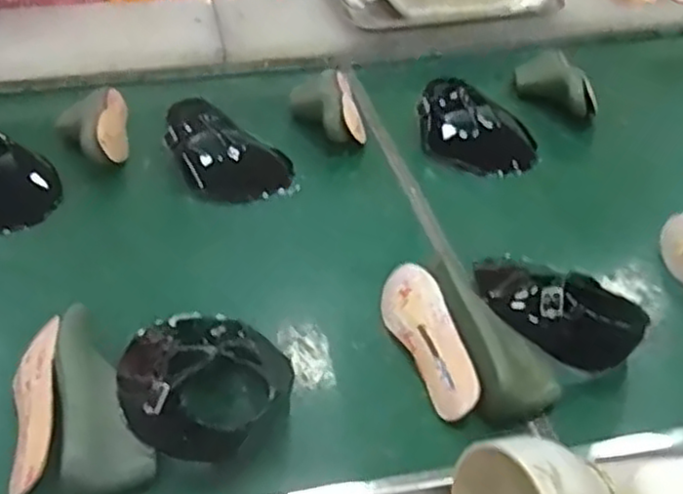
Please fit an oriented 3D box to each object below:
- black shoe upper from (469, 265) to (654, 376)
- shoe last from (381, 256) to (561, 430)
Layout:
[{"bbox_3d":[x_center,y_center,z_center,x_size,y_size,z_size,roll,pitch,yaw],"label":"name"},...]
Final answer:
[{"bbox_3d":[0.191,0.060,0.650,0.152,0.070,0.068,16,40,19],"label":"black shoe upper"},{"bbox_3d":[0.113,0.076,0.661,0.110,0.066,0.203,-14,40,-18],"label":"shoe last"}]

